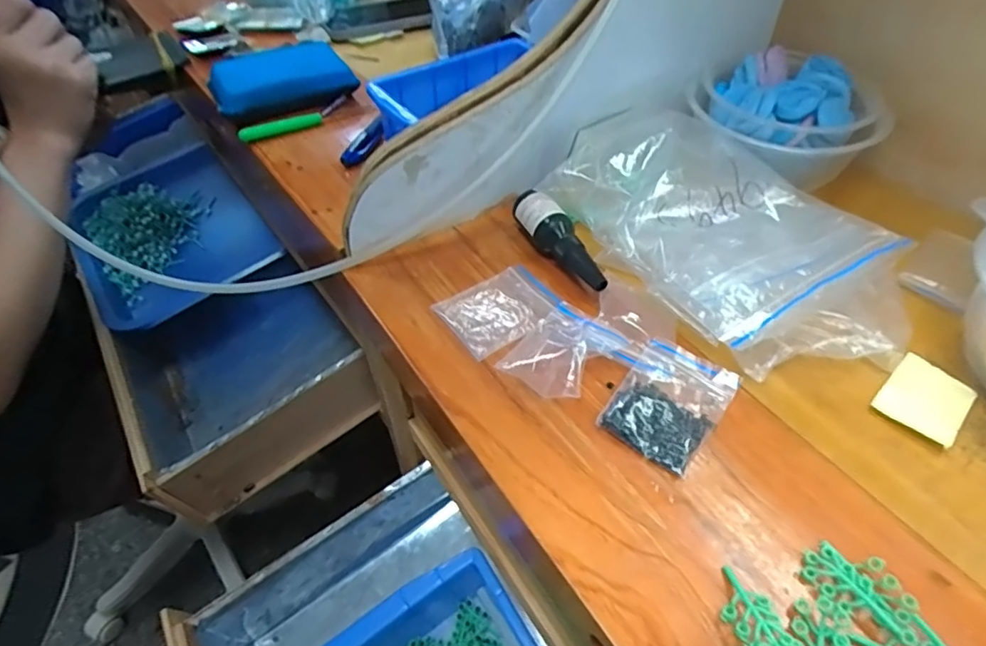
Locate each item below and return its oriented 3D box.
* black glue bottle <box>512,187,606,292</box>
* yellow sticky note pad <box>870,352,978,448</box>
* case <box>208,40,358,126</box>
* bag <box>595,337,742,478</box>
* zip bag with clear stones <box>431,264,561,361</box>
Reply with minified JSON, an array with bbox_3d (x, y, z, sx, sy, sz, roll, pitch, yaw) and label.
[{"bbox_3d":[0.041,-0.049,0.354,0.026,0.026,0.084,-18,51,-14],"label":"black glue bottle"},{"bbox_3d":[0.224,0.038,0.290,0.048,0.004,0.036,-37,57,-27],"label":"yellow sticky note pad"},{"bbox_3d":[-0.181,-0.206,0.487,0.115,0.037,0.067,-24,52,-19],"label":"case"},{"bbox_3d":[0.091,0.039,0.287,0.049,0.004,0.071,28,55,24],"label":"bag"},{"bbox_3d":[0.004,-0.009,0.330,0.064,0.004,0.048,-30,54,-23],"label":"zip bag with clear stones"}]

